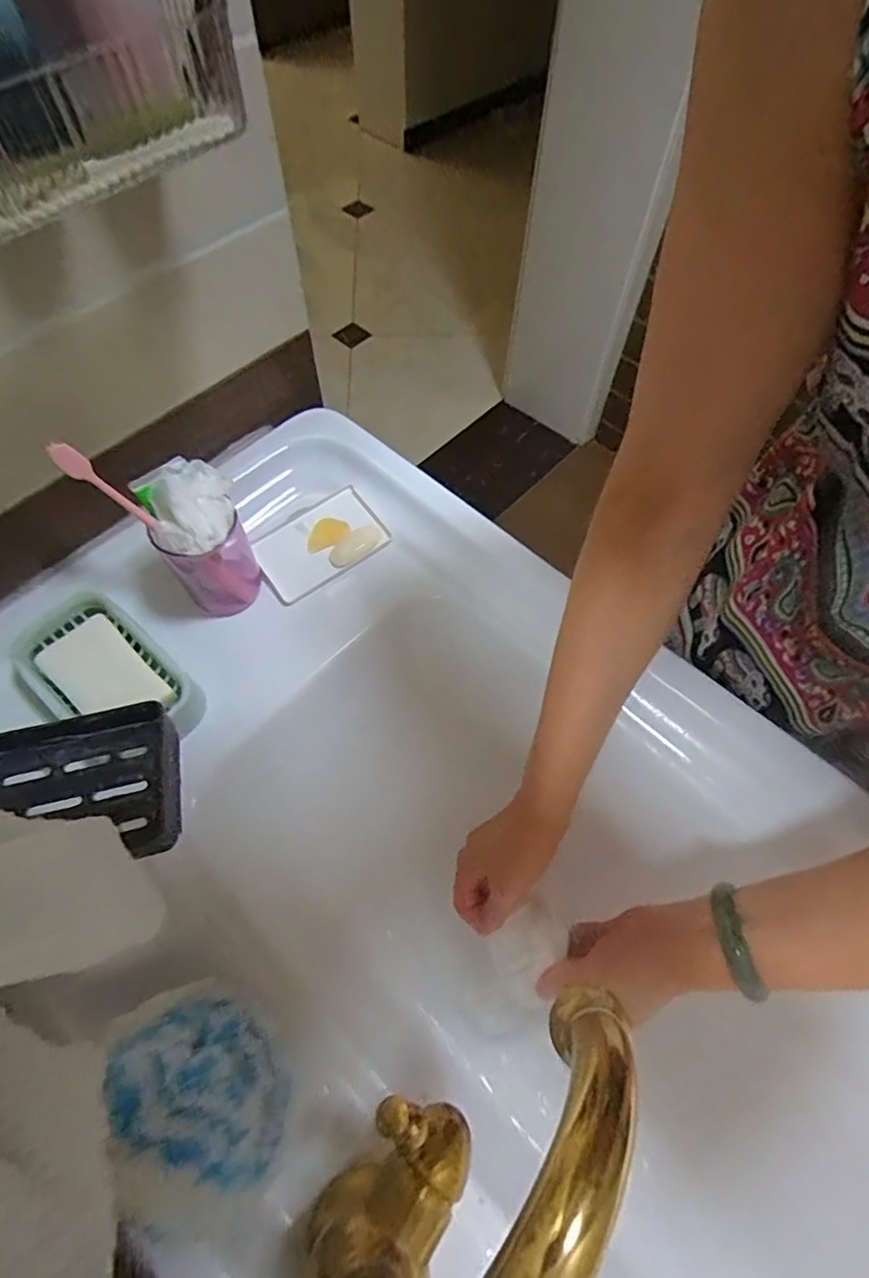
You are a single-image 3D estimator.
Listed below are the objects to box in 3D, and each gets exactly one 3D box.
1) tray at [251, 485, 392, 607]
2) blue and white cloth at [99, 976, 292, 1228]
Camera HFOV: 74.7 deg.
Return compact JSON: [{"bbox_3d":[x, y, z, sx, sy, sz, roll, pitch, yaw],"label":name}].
[{"bbox_3d":[-0.110,-0.090,0.539,0.119,0.015,0.075,-35,68,-18],"label":"tray"},{"bbox_3d":[-0.114,0.214,0.272,0.055,0.068,0.095,-38,69,-19],"label":"blue and white cloth"}]

